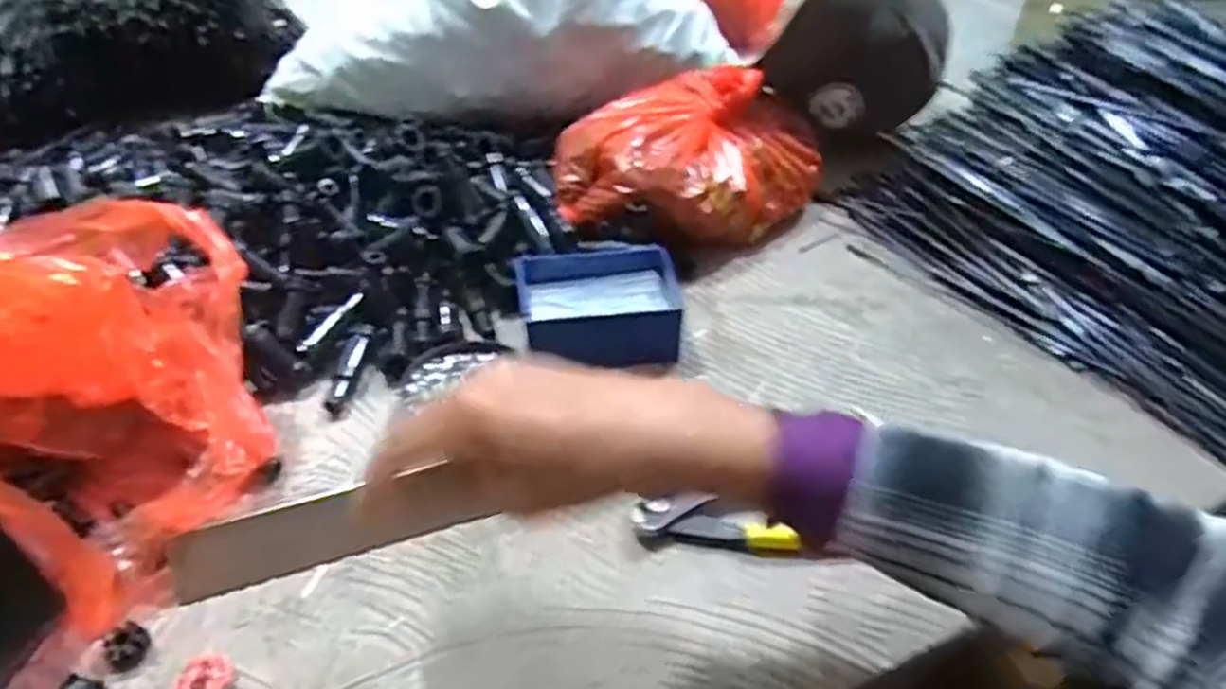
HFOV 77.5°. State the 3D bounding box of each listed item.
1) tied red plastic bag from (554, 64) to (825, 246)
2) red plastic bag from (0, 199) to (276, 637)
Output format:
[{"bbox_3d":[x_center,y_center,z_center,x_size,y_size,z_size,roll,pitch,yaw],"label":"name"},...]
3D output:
[{"bbox_3d":[0.063,-0.157,0.639,0.244,0.087,0.147,-30,50,-30],"label":"tied red plastic bag"},{"bbox_3d":[-0.305,0.010,0.376,0.216,0.182,0.203,-11,43,-13],"label":"red plastic bag"}]

